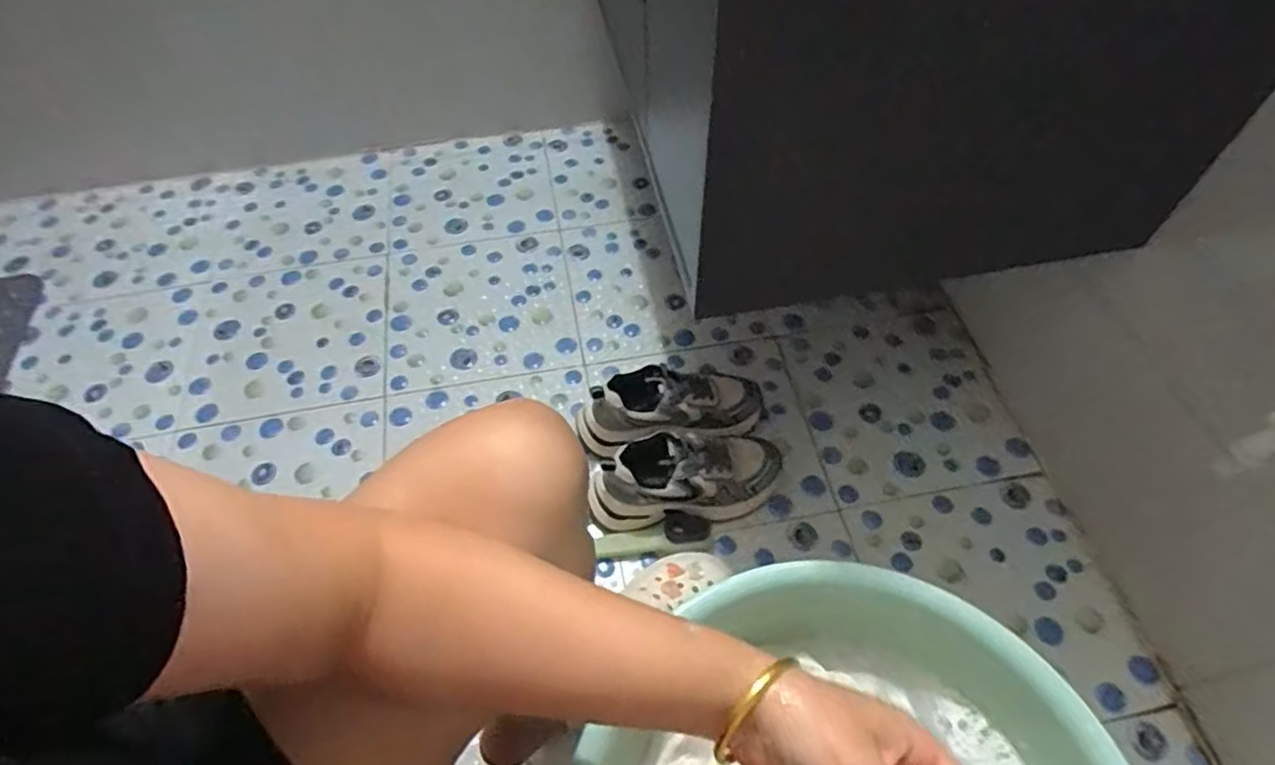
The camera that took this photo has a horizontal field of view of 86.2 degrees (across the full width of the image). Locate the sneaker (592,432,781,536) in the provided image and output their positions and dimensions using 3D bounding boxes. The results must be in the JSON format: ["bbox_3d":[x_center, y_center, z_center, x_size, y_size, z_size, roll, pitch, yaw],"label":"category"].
[{"bbox_3d":[0.065,0.125,0.871,0.243,0.110,0.089,-5,55,-2],"label":"sneaker"}]

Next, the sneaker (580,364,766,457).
[{"bbox_3d":[0.047,0.035,0.929,0.255,0.109,0.091,-7,55,-4],"label":"sneaker"}]

